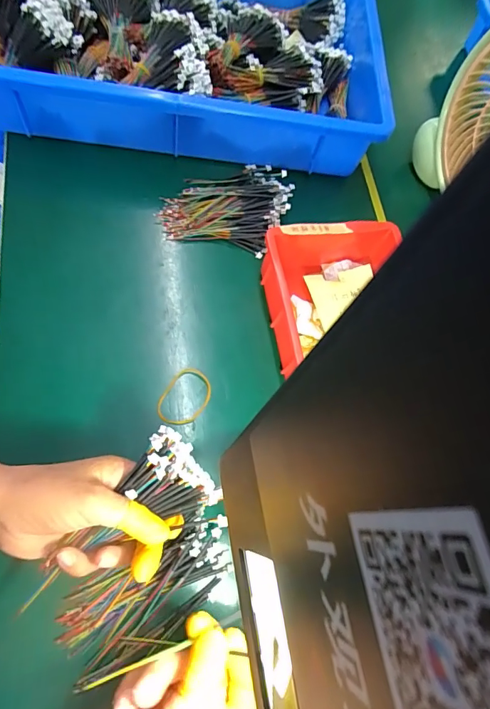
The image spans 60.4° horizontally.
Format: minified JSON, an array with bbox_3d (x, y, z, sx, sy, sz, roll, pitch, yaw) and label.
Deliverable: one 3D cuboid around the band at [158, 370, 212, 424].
[{"bbox_3d":[-0.053,0.039,0.375,0.038,0.004,0.056,29,63,1],"label":"band"}]

